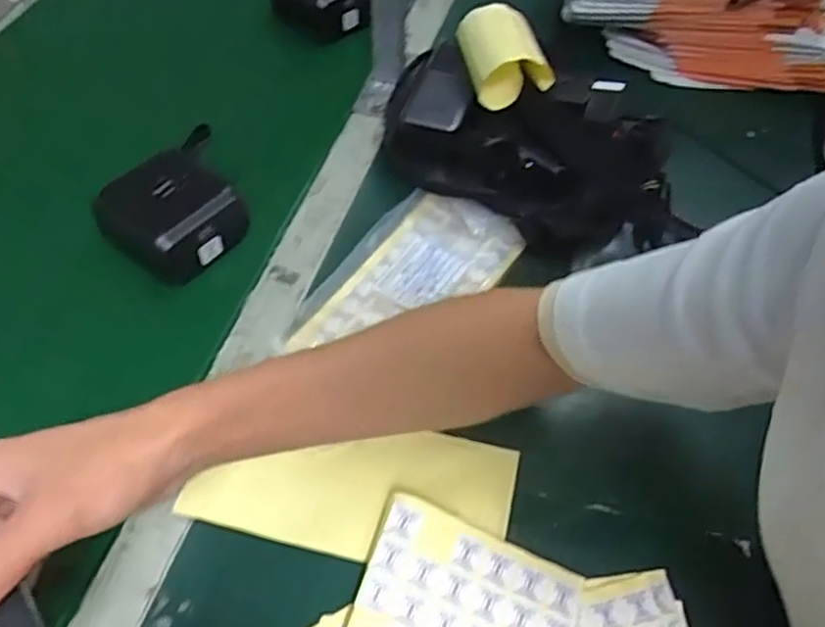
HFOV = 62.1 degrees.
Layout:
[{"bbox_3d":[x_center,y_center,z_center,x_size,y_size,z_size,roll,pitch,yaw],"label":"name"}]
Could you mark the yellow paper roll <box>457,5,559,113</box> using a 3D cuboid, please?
[{"bbox_3d":[0.082,-0.232,0.611,0.068,0.043,0.090,-5,55,-6],"label":"yellow paper roll"}]

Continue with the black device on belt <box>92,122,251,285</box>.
[{"bbox_3d":[-0.185,-0.079,0.547,0.105,0.061,0.077,-38,64,-25],"label":"black device on belt"}]

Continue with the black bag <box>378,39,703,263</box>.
[{"bbox_3d":[0.097,-0.146,0.595,0.261,0.061,0.179,18,56,10],"label":"black bag"}]

